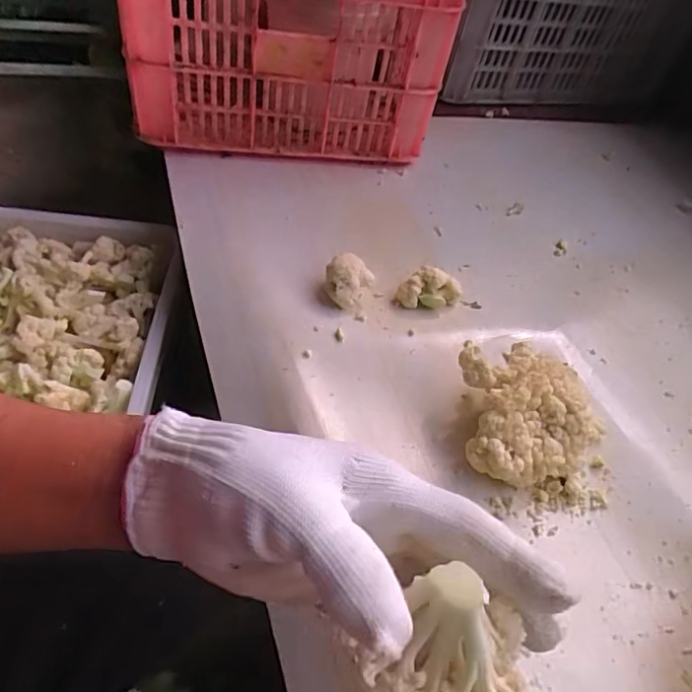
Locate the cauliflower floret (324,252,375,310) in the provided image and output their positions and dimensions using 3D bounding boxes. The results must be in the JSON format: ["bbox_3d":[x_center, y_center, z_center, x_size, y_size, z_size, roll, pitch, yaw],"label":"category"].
[{"bbox_3d":[0.002,-0.067,0.593,0.046,0.040,0.047,-28,58,-30],"label":"cauliflower floret"}]

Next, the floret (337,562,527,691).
[{"bbox_3d":[0.039,0.109,0.208,0.058,0.035,0.041,19,49,14],"label":"floret"}]

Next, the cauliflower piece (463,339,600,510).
[{"bbox_3d":[0.163,0.062,0.505,0.127,0.072,0.135,7,47,-4],"label":"cauliflower piece"}]

